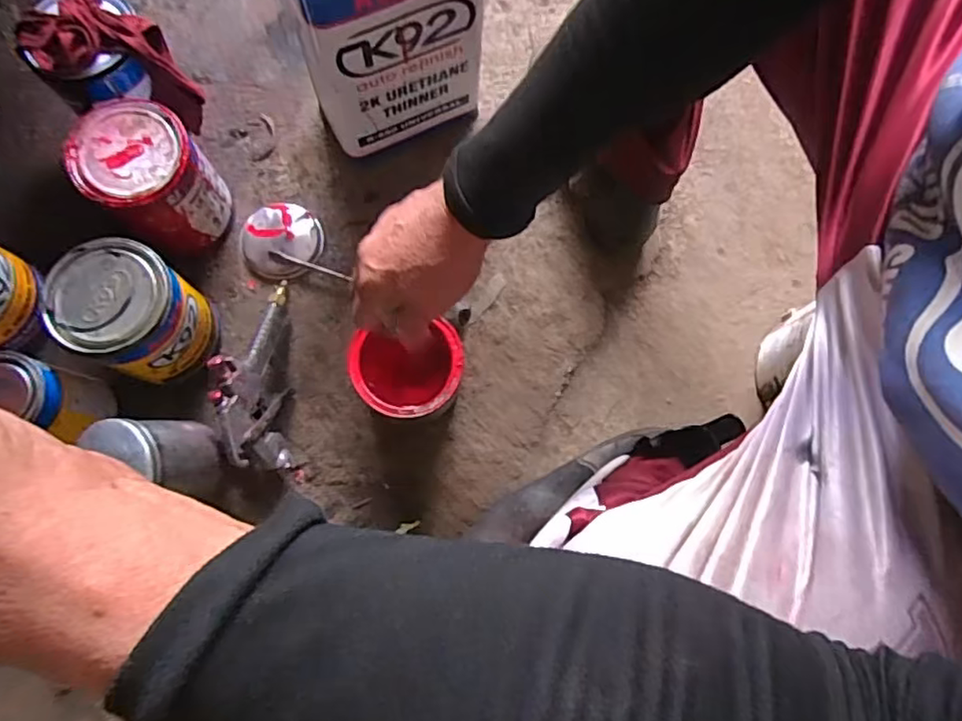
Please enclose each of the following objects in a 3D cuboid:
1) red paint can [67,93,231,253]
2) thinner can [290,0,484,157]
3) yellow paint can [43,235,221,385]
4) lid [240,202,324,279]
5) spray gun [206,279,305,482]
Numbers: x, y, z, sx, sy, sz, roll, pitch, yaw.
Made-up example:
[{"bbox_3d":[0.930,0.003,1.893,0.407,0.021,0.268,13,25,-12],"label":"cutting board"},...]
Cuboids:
[{"bbox_3d":[-0.318,-0.174,0.617,0.107,0.133,0.100,0,78,-1],"label":"red paint can"},{"bbox_3d":[-0.089,-0.319,0.576,0.167,0.234,0.091,-24,79,-6],"label":"thinner can"},{"bbox_3d":[-0.314,-0.040,0.586,0.101,0.133,0.100,0,78,-1],"label":"yellow paint can"},{"bbox_3d":[-0.217,-0.132,0.673,0.087,0.015,0.085,0,78,-1],"label":"lid"},{"bbox_3d":[-0.220,0.012,0.599,0.055,0.099,0.203,-8,78,-3],"label":"spray gun"}]

